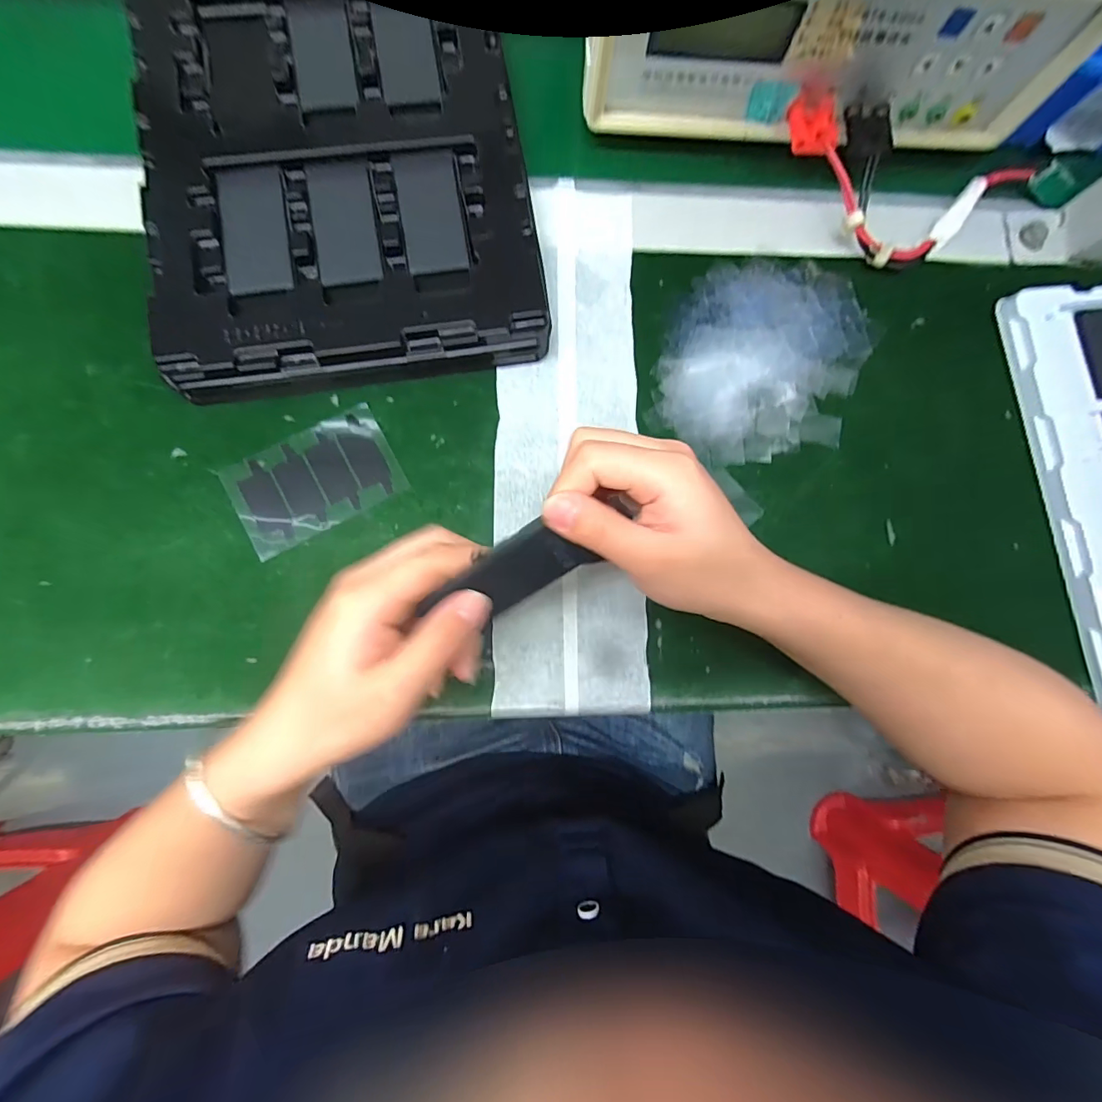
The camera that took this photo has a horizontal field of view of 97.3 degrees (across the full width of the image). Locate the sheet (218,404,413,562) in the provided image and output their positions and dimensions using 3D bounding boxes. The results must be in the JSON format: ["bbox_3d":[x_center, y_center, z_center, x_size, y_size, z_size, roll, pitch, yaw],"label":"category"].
[{"bbox_3d":[-0.141,-0.043,0.292,0.094,0.004,0.059,-28,86,-7],"label":"sheet"}]

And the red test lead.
[{"bbox_3d":[0.234,-0.266,0.322,0.127,0.034,0.132,-40,88,-8],"label":"red test lead"}]

